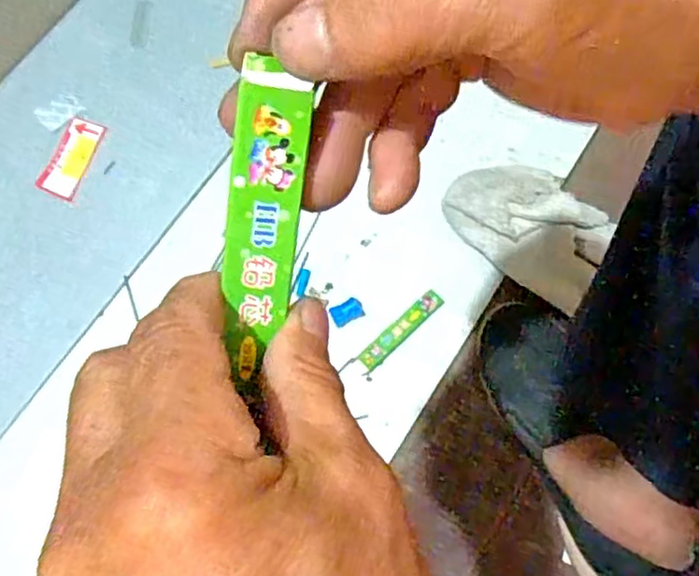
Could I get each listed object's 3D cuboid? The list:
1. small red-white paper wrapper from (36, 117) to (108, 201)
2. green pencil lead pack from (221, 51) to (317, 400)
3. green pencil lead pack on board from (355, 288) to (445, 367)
[{"bbox_3d":[-0.287,-0.136,0.703,0.036,0.004,0.087,26,74,-19],"label":"small red-white paper wrapper"},{"bbox_3d":[-0.022,-0.015,0.173,0.017,0.009,0.080,8,105,1],"label":"green pencil lead pack"},{"bbox_3d":[0.050,0.040,0.656,0.023,0.005,0.100,43,77,11],"label":"green pencil lead pack on board"}]

